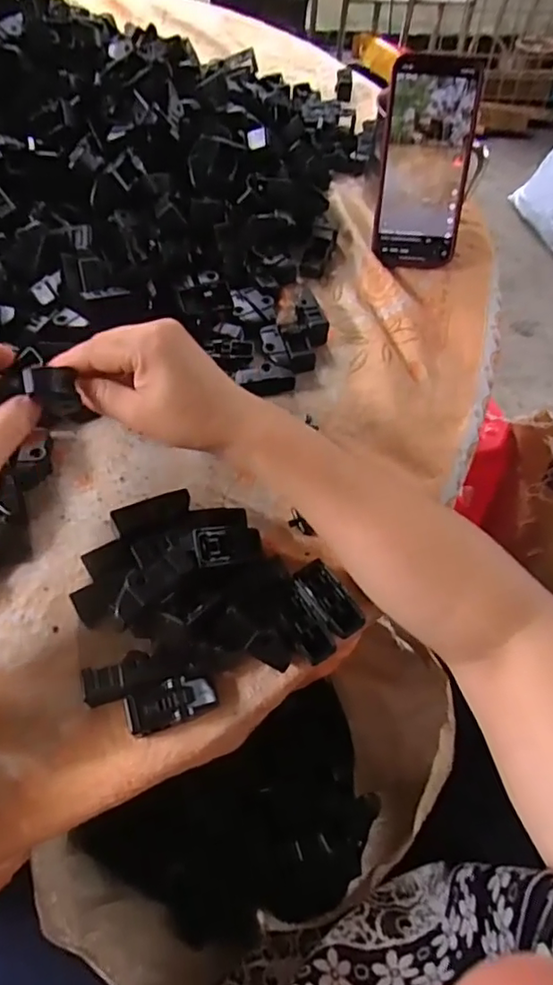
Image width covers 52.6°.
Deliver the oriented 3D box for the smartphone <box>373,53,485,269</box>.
[{"bbox_3d":[0.127,-0.278,0.479,0.075,0.154,0.015,1,25,-2],"label":"smartphone"}]

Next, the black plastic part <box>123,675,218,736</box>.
[{"bbox_3d":[-0.056,0.116,0.308,0.049,0.014,0.022,-8,60,-26],"label":"black plastic part"}]

